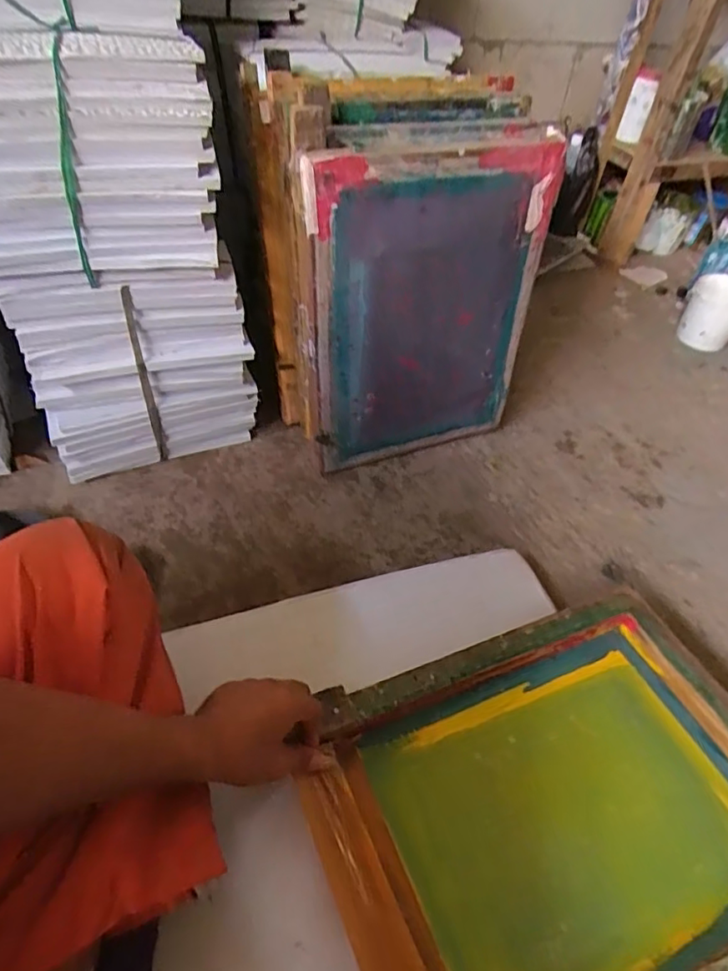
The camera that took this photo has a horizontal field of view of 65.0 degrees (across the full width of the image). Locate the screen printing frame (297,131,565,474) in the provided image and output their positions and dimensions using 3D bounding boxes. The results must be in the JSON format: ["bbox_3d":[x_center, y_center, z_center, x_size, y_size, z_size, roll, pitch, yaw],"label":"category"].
[{"bbox_3d":[0.090,-0.231,0.845,0.350,0.464,0.050,-14,50,-18],"label":"screen printing frame"}]

